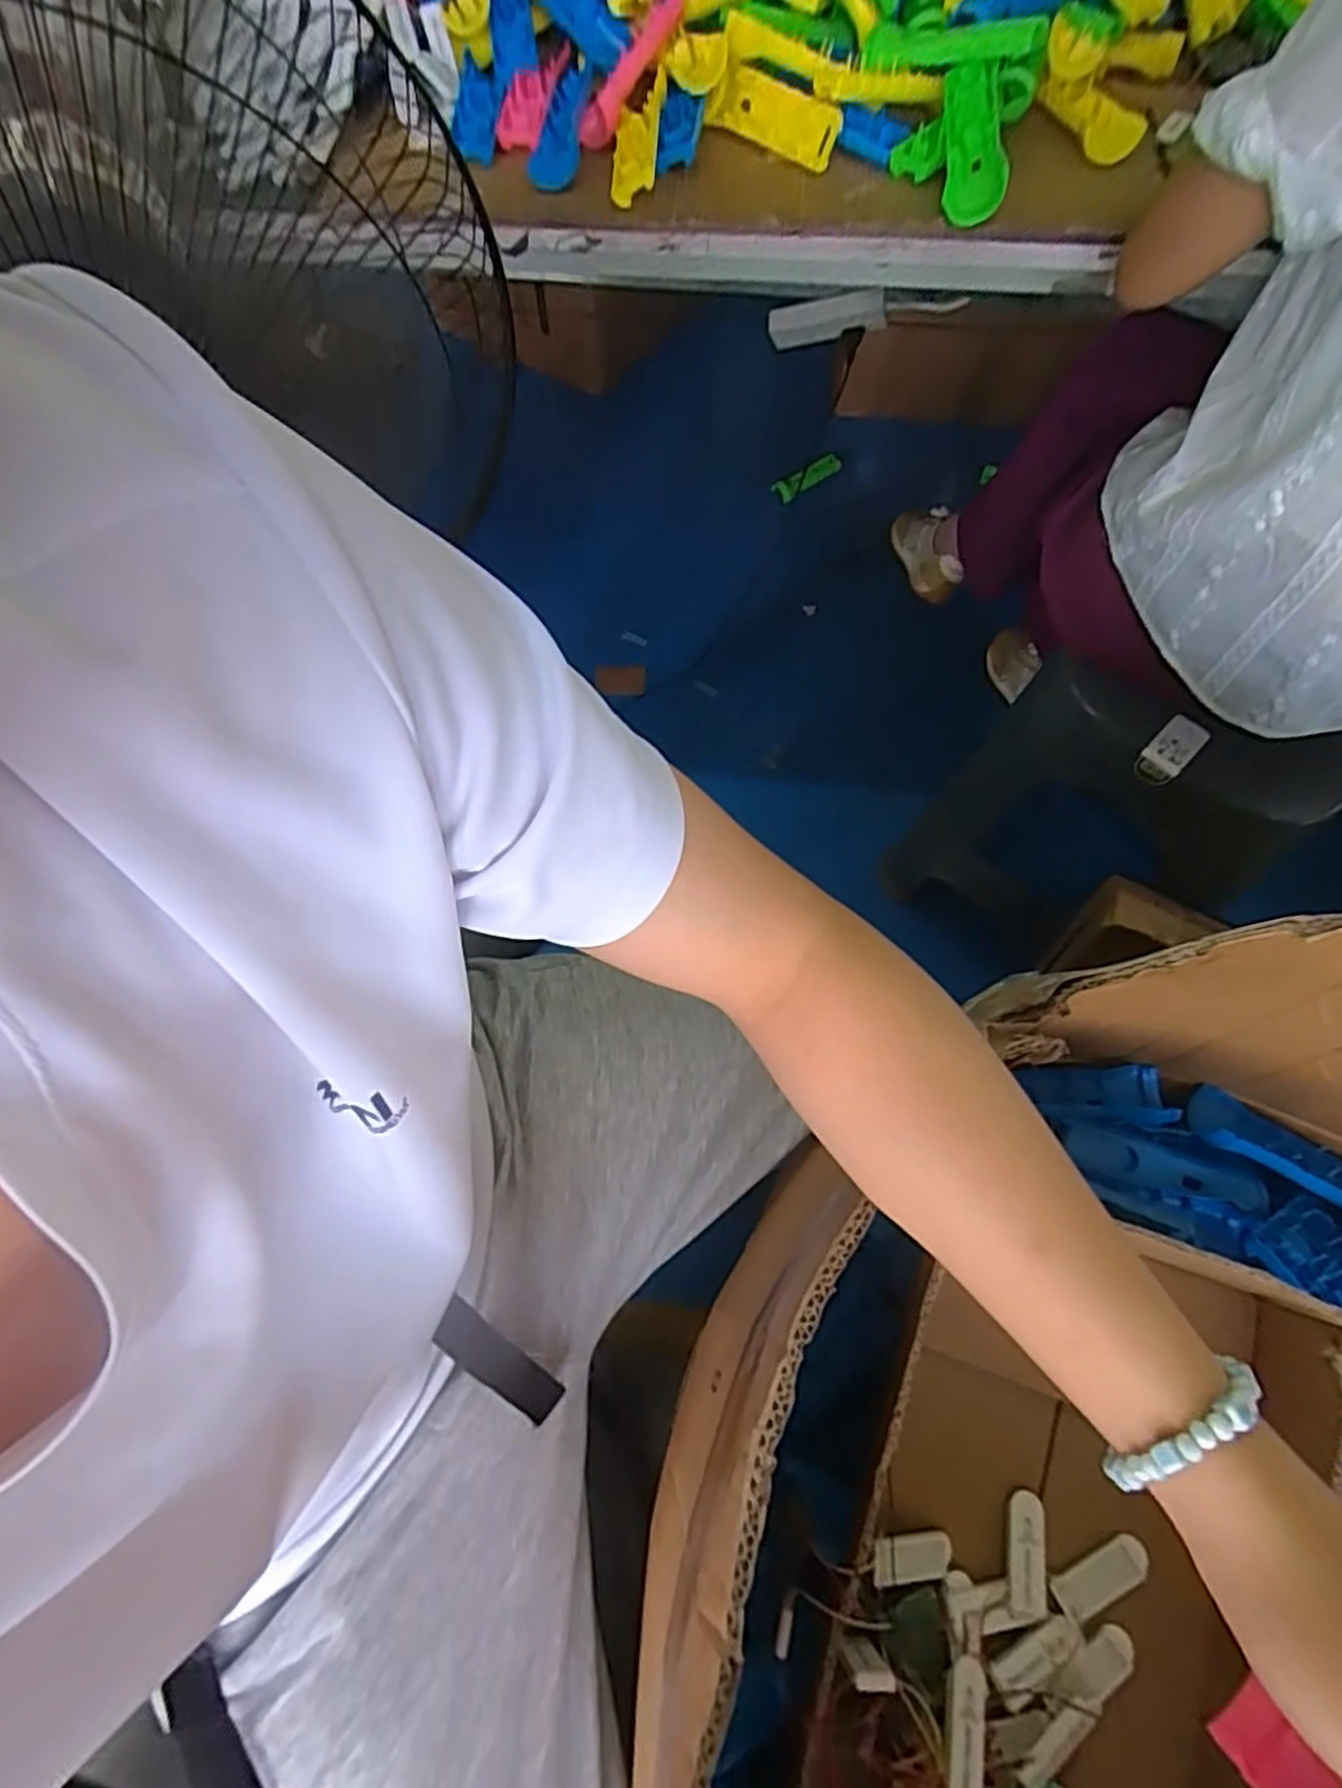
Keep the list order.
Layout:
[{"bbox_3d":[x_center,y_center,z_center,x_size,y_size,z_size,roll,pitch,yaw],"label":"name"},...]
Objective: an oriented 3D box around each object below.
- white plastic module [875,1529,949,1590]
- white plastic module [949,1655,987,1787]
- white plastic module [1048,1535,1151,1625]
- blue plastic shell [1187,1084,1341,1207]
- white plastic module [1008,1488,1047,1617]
[{"bbox_3d":[0.144,0.396,0.454,0.060,0.010,0.023,10,61,-24],"label":"white plastic module"},{"bbox_3d":[0.162,0.456,0.415,0.020,0.006,0.057,16,47,8],"label":"white plastic module"},{"bbox_3d":[0.259,0.411,0.459,0.059,0.004,0.024,-29,55,-1],"label":"white plastic module"},{"bbox_3d":[0.484,0.202,0.584,0.159,0.033,0.050,23,66,11],"label":"blue plastic shell"},{"bbox_3d":[0.215,0.398,0.458,0.020,0.014,0.059,12,64,6],"label":"white plastic module"}]

